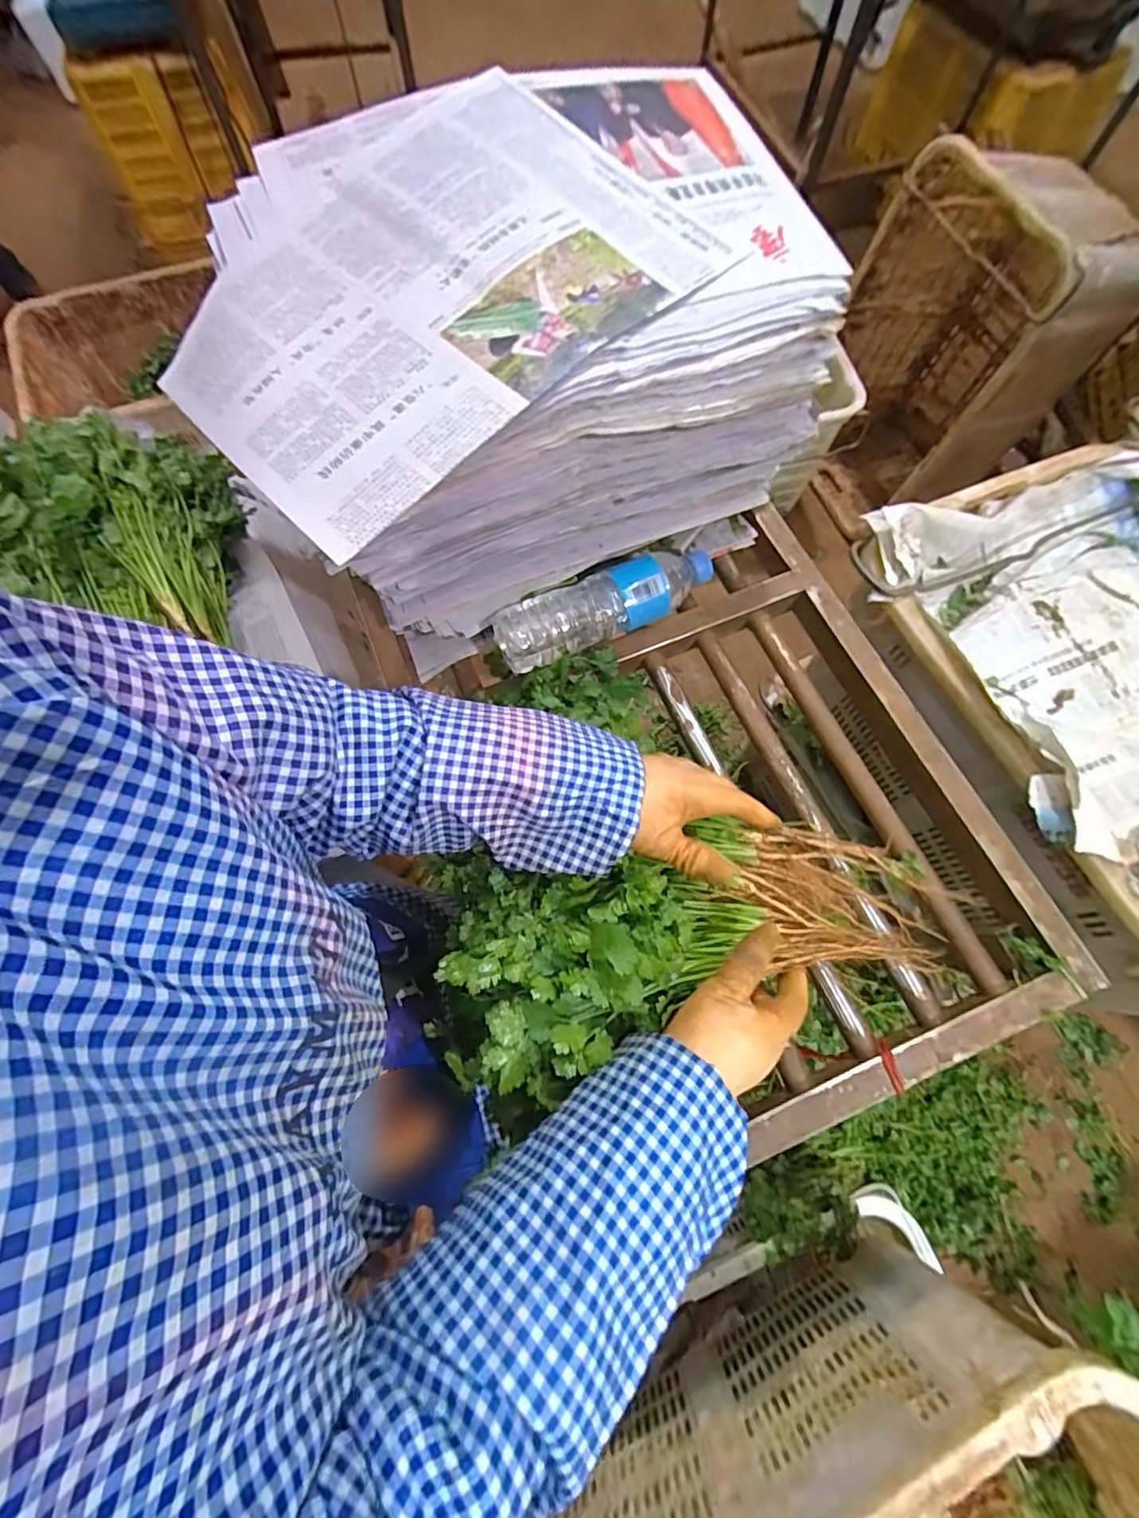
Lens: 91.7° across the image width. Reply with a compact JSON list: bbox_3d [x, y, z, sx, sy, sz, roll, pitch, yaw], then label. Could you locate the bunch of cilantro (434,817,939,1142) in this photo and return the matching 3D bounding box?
[{"bbox_3d":[0.094,0.126,0.419,0.373,0.092,0.180,-10,70,-12],"label":"bunch of cilantro"}]

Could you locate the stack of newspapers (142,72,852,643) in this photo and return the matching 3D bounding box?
[{"bbox_3d":[-0.045,-0.333,0.482,0.469,0.201,0.345,-28,72,-8],"label":"stack of newspapers"}]

